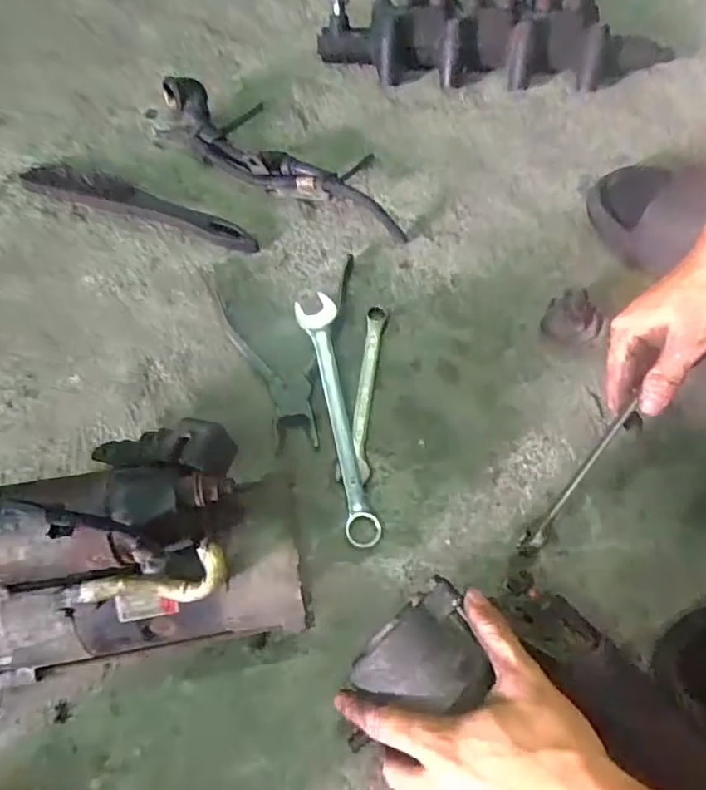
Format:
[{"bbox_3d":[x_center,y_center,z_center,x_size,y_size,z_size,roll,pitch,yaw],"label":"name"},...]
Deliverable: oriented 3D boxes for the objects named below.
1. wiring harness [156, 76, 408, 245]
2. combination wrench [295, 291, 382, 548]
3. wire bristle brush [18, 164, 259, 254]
[{"bbox_3d":[-0.068,-0.258,0.561,0.299,0.049,0.097,25,69,10],"label":"wiring harness"},{"bbox_3d":[-0.014,0.015,0.457,0.034,0.019,0.223,-10,67,-5],"label":"combination wrench"},{"bbox_3d":[-0.217,-0.193,0.532,0.250,0.037,0.030,19,68,7],"label":"wire bristle brush"}]

